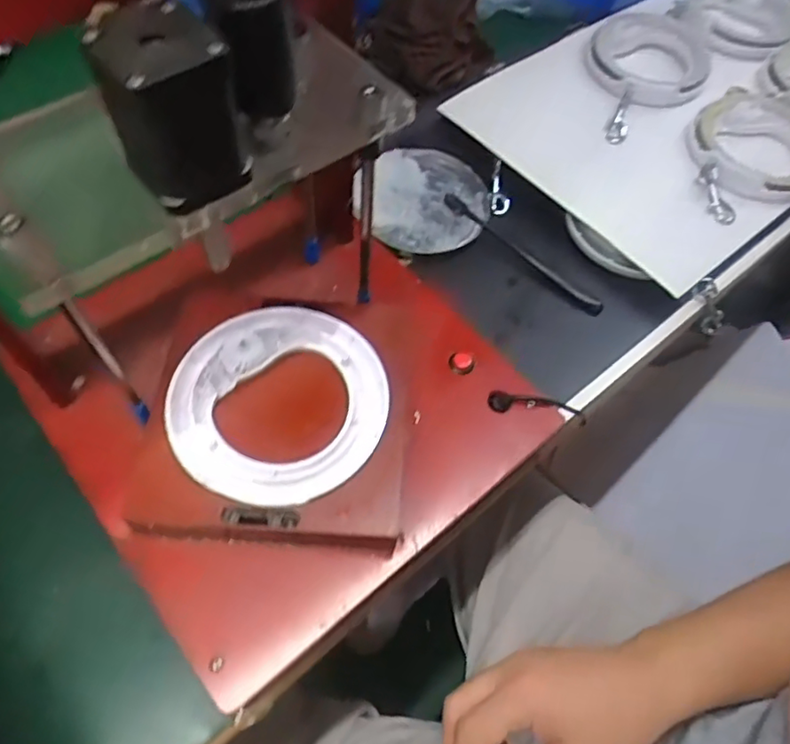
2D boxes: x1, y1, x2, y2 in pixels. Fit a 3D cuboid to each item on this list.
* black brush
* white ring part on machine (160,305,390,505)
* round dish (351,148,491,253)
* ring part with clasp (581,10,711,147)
[{"bbox_3d":[0.114,-0.109,0.537,0.170,0.027,0.014,37,63,16],"label":"black brush"},{"bbox_3d":[-0.072,0.016,0.373,0.130,0.014,0.131,2,59,-3],"label":"white ring part on machine"},{"bbox_3d":[0.029,-0.165,0.571,0.117,0.024,0.115,2,59,-3],"label":"round dish"},{"bbox_3d":[0.272,-0.322,0.648,0.129,0.034,0.215,13,59,4],"label":"ring part with clasp"}]

